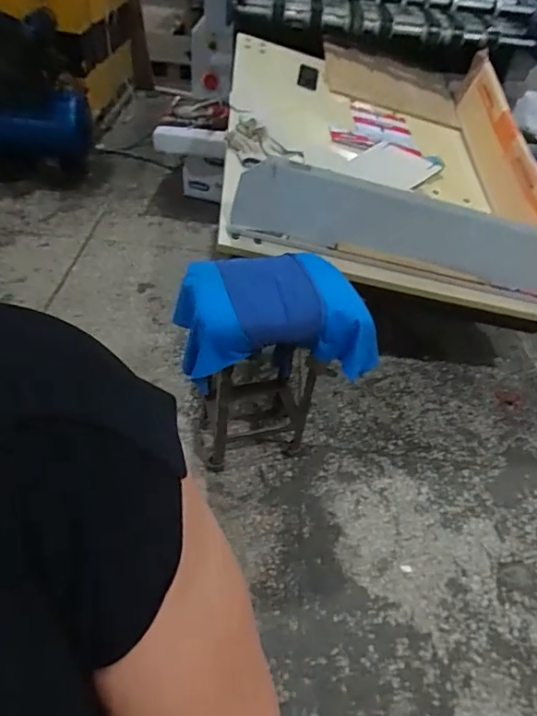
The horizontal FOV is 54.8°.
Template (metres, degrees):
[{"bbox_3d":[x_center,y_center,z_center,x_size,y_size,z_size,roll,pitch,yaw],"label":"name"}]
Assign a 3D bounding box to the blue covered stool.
[{"bbox_3d":[-0.008,0.055,1.311,0.421,0.584,0.291,-6,39,-15],"label":"blue covered stool"}]

